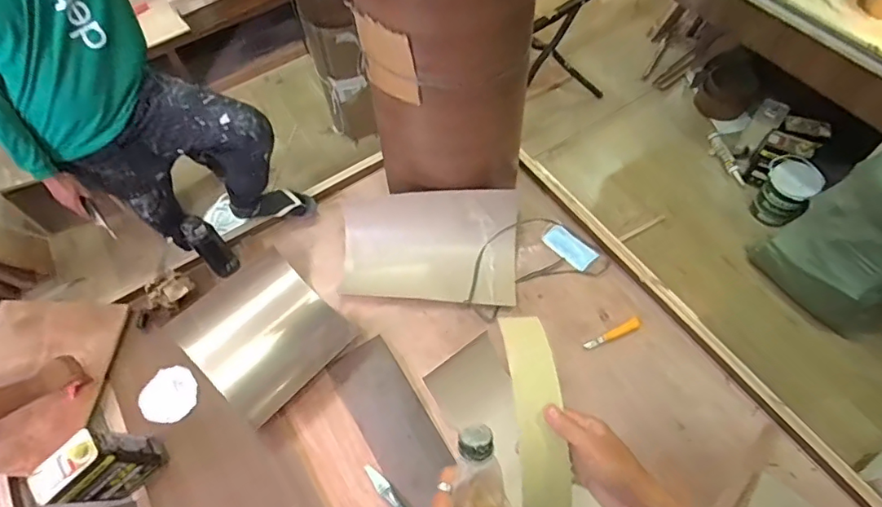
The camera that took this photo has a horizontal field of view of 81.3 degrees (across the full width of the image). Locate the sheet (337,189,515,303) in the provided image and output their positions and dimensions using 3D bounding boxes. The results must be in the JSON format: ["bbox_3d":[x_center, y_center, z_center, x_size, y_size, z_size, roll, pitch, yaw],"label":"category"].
[{"bbox_3d":[-0.043,-0.023,1.805,0.610,0.094,0.379,0,89,6],"label":"sheet"}]

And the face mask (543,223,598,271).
[{"bbox_3d":[0.461,-0.024,1.839,0.189,0.013,0.084,41,95,16],"label":"face mask"}]

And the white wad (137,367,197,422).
[{"bbox_3d":[-0.859,0.446,1.628,0.201,0.030,0.169,23,64,16],"label":"white wad"}]

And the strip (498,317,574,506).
[{"bbox_3d":[0.112,0.212,0.585,0.056,0.068,0.288,-4,72,1],"label":"strip"}]

